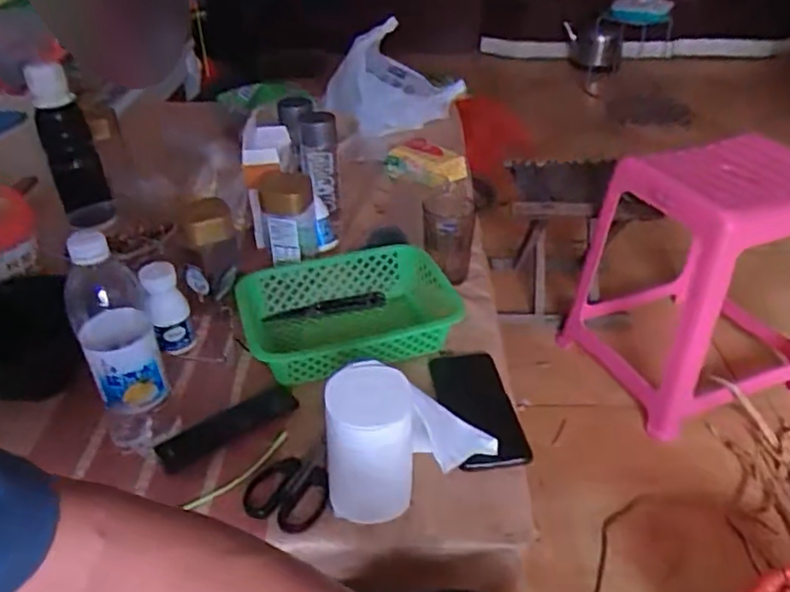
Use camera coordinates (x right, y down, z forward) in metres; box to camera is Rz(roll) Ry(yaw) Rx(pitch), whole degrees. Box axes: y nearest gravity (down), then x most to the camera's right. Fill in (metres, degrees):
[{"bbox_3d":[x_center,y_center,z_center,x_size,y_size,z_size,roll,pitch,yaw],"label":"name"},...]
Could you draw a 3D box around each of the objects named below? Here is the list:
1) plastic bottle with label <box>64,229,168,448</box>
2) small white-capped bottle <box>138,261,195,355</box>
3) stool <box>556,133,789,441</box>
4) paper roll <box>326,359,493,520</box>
[{"bbox_3d":[-0.258,0.045,0.603,0.063,0.226,0.062,-15,38,-18],"label":"plastic bottle with label"},{"bbox_3d":[-0.270,0.014,0.768,0.045,0.106,0.039,-18,39,-21],"label":"small white-capped bottle"},{"bbox_3d":[0.589,-0.047,1.264,0.365,0.453,0.358,-16,38,-19],"label":"stool"},{"bbox_3d":[0.009,0.122,0.594,0.164,0.122,0.085,-23,41,-27],"label":"paper roll"}]

